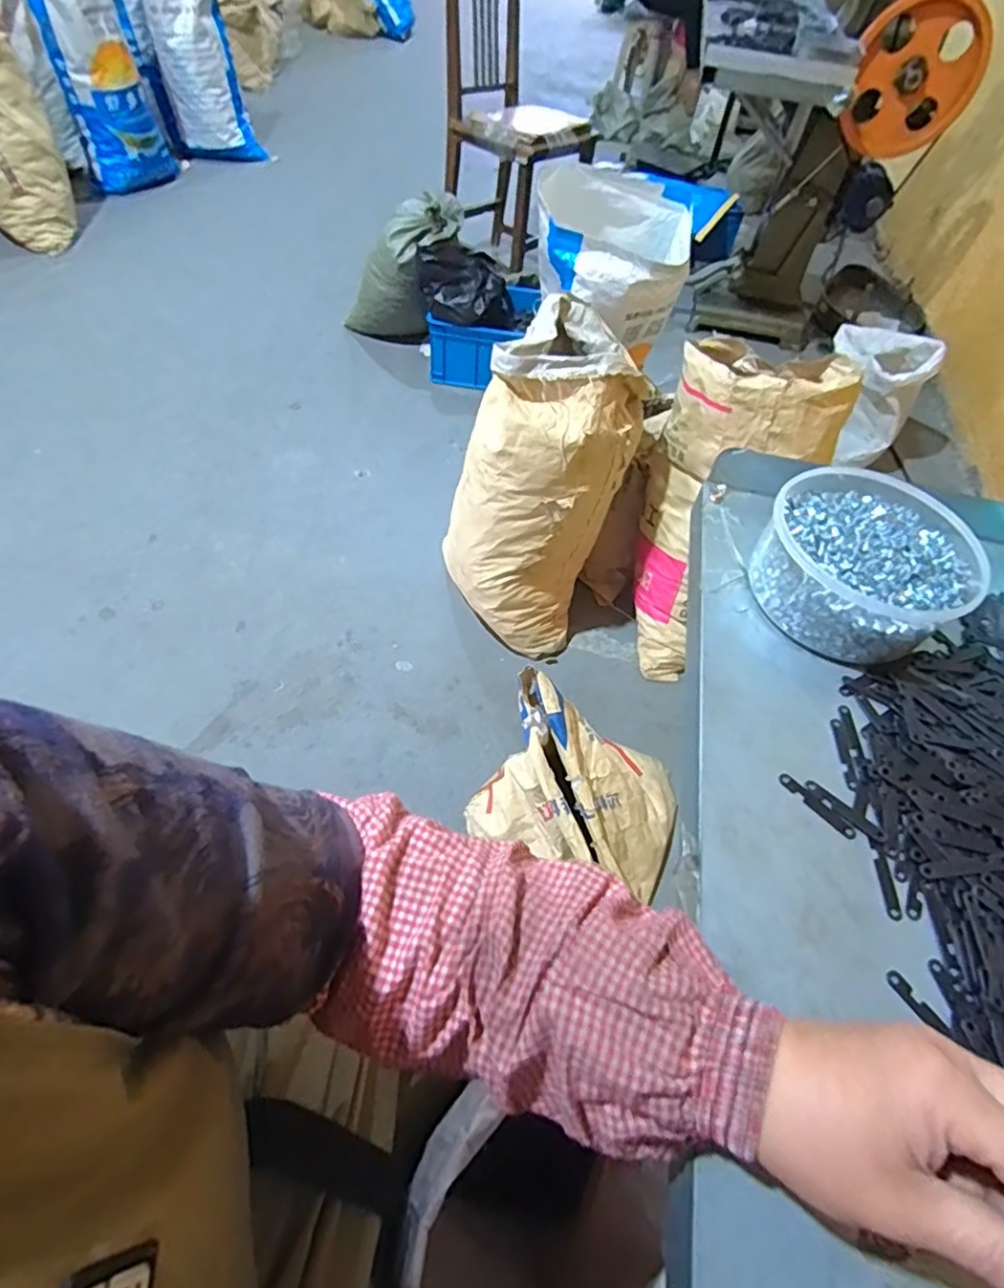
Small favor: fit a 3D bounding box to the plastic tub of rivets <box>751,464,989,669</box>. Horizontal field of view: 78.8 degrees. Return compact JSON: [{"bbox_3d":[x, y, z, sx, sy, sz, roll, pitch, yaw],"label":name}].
[{"bbox_3d":[0.279,-0.064,0.477,0.144,0.059,0.163,39,61,21],"label":"plastic tub of rivets"}]

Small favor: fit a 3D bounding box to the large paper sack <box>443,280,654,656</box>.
[{"bbox_3d":[0.075,-0.318,1.289,0.323,0.708,0.294,16,28,7],"label":"large paper sack"}]

